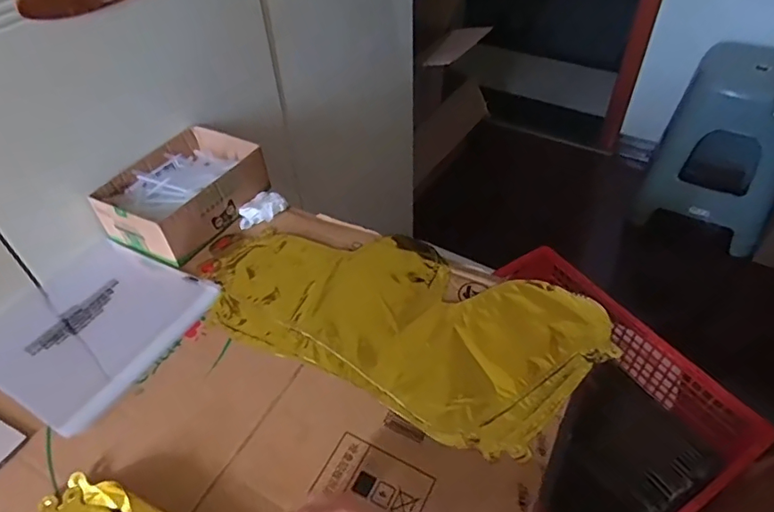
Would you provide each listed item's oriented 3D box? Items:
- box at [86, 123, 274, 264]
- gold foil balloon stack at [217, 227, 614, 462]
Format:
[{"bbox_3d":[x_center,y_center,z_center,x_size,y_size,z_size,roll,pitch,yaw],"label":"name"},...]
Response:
[{"bbox_3d":[-0.260,-0.086,0.676,0.141,0.065,0.190,21,50,23],"label":"box"},{"bbox_3d":[0.009,0.052,0.572,0.418,0.015,0.215,21,50,22],"label":"gold foil balloon stack"}]

